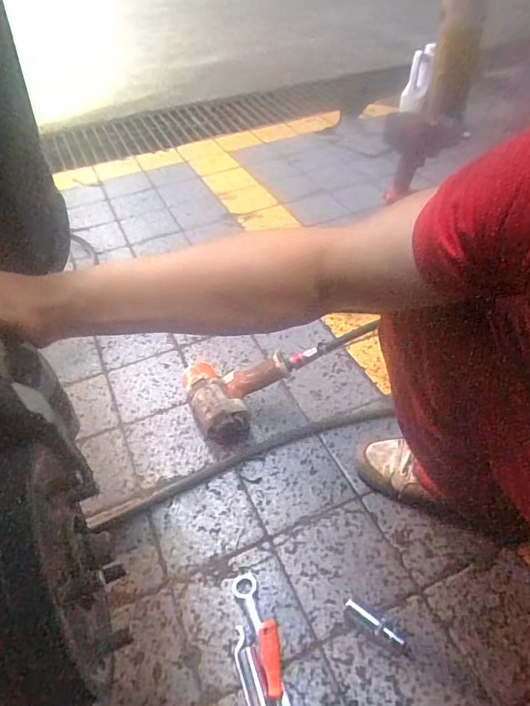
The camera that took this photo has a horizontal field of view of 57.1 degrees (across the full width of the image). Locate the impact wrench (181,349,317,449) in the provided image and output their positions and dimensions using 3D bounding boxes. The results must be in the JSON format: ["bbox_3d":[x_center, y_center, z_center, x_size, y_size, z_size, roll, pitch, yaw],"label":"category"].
[{"bbox_3d":[-0.036,0.044,0.881,0.229,0.083,0.186,-32,46,-10],"label":"impact wrench"}]

